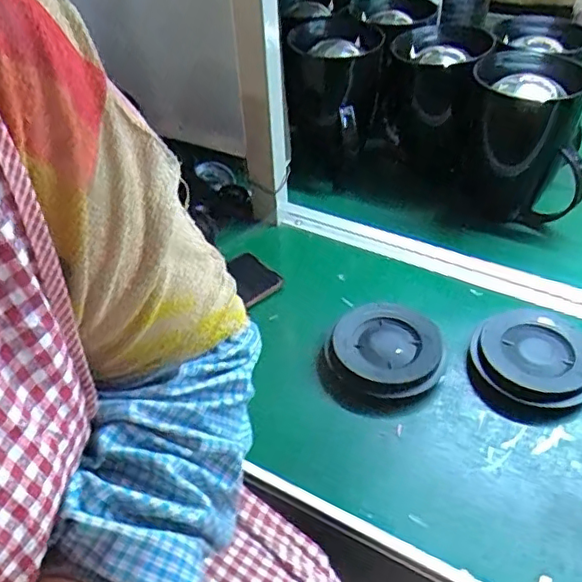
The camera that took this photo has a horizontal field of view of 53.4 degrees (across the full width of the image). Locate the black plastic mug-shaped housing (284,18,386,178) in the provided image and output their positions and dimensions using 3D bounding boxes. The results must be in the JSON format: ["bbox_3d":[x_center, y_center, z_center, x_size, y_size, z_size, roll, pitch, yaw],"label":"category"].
[{"bbox_3d":[0.059,-0.267,0.818,0.135,0.186,0.145,2,42,4],"label":"black plastic mug-shaped housing"}]

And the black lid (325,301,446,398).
[{"bbox_3d":[0.097,0.062,0.586,0.110,0.032,0.107,-1,42,1],"label":"black lid"}]

